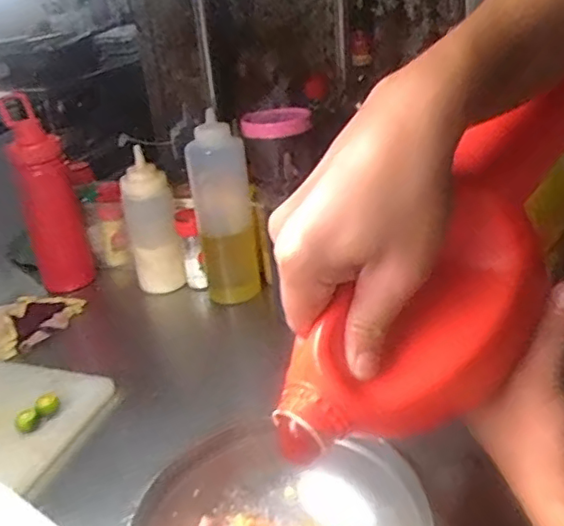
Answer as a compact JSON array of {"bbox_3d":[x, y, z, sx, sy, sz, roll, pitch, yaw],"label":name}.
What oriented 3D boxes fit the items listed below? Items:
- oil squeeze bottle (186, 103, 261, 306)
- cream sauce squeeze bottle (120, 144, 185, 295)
[{"bbox_3d":[-0.072,-0.057,0.772,0.074,0.244,0.071,-7,27,-2],"label":"oil squeeze bottle"},{"bbox_3d":[-0.177,-0.050,0.816,0.065,0.176,0.065,-12,28,-12],"label":"cream sauce squeeze bottle"}]

